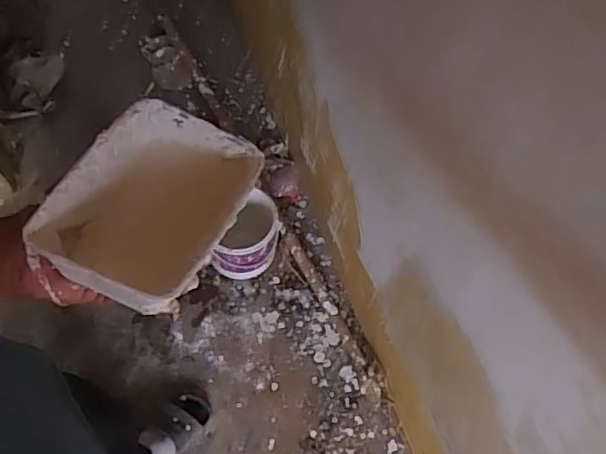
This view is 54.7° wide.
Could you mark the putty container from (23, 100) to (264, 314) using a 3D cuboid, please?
[{"bbox_3d":[-0.116,-0.016,0.479,0.116,0.093,0.165,20,66,9],"label":"putty container"}]

